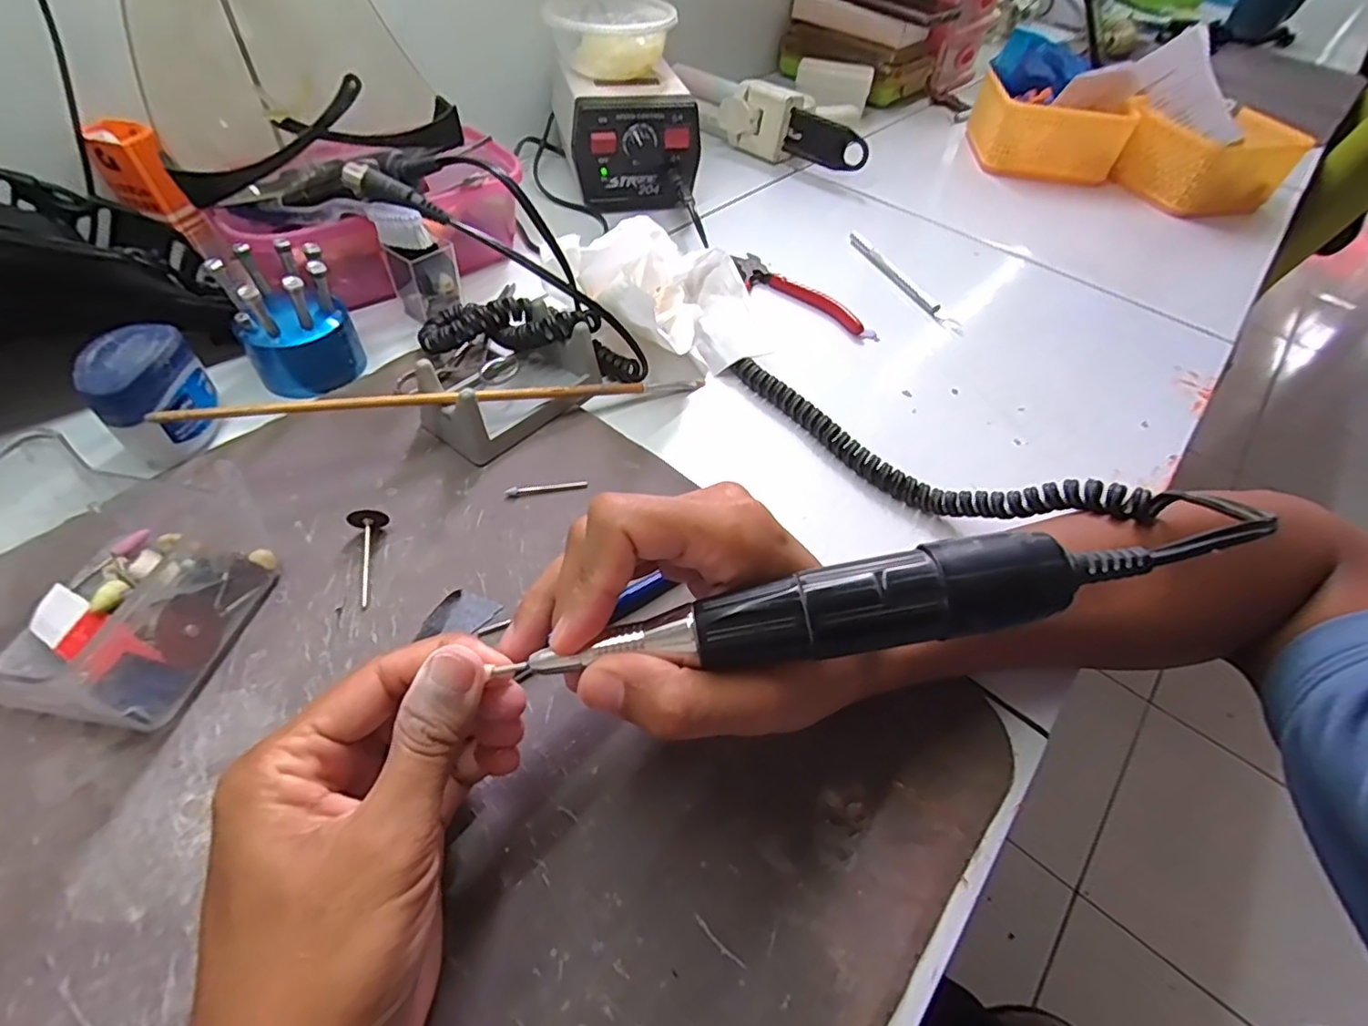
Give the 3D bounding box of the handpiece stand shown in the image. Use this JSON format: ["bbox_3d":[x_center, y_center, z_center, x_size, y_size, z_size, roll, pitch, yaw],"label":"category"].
[{"bbox_3d":[-0.103,-0.079,0.356,0.067,0.039,0.098,34,56,21],"label":"handpiece stand"}]

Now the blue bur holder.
[{"bbox_3d":[-0.225,-0.112,0.354,0.057,0.067,0.054,1,51,-4],"label":"blue bur holder"}]

